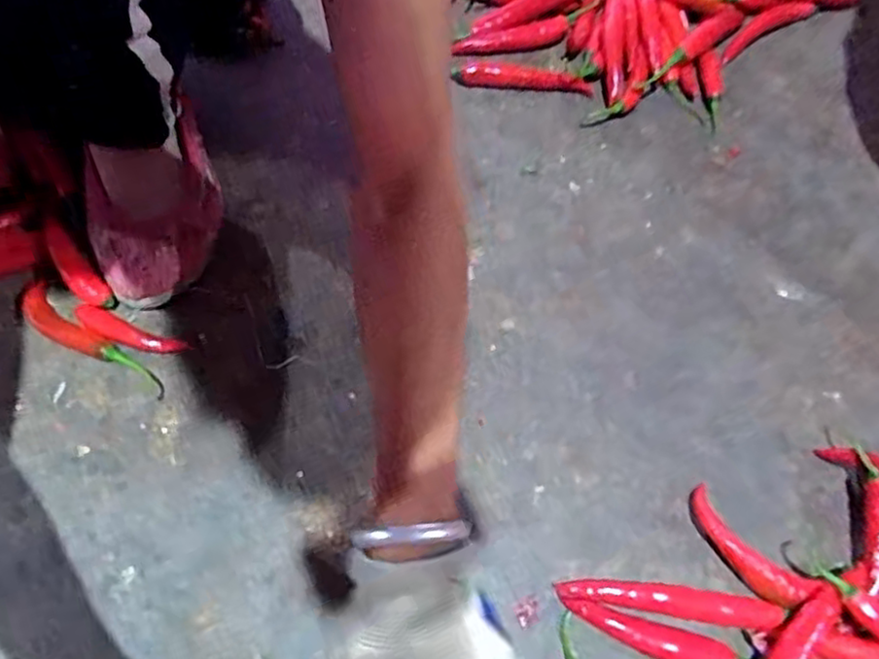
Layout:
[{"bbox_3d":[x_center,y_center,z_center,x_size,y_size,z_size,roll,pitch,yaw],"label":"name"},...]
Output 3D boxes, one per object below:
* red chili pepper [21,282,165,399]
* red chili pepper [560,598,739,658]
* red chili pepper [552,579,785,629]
[{"bbox_3d":[-0.251,0.011,0.478,0.132,0.013,0.026,35,65,14],"label":"red chili pepper"},{"bbox_3d":[0.132,0.188,0.407,0.112,0.012,0.020,15,62,4],"label":"red chili pepper"},{"bbox_3d":[0.142,0.170,0.420,0.134,0.012,0.020,8,61,0],"label":"red chili pepper"}]

